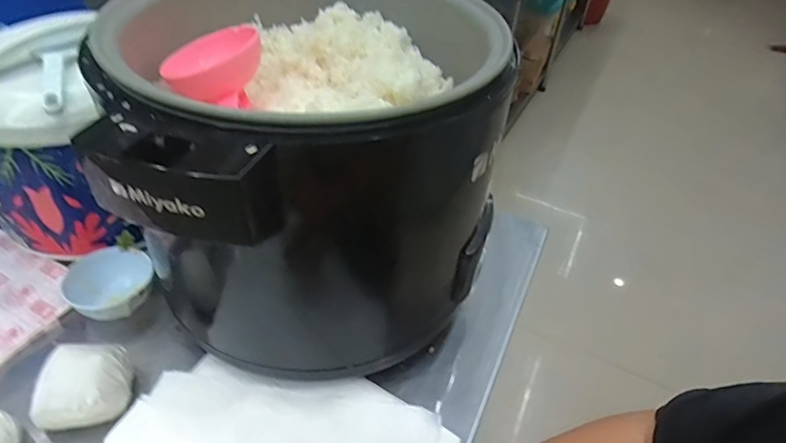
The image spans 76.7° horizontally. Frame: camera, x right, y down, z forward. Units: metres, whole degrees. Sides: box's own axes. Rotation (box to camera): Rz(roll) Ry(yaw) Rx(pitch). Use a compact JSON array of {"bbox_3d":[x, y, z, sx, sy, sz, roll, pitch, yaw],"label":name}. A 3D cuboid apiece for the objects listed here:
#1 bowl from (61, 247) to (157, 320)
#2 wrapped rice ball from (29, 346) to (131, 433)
[{"bbox_3d":[-0.322,0.076,0.576,0.090,0.046,0.092,3,41,-2],"label":"bowl"},{"bbox_3d":[-0.297,0.162,0.481,0.071,0.049,0.072,3,41,-2],"label":"wrapped rice ball"}]

